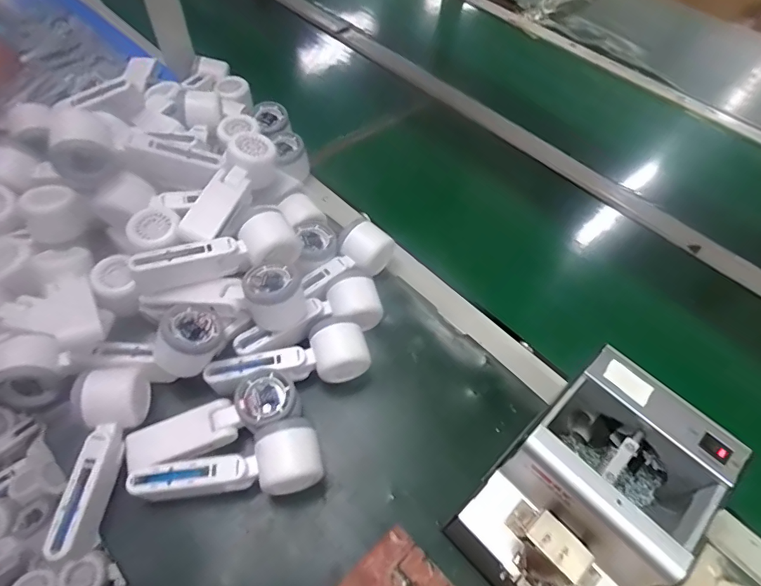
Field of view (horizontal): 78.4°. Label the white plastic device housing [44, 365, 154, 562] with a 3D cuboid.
[{"bbox_3d":[-0.256,0.151,0.430,0.055,0.058,0.162,-2,55,-5],"label":"white plastic device housing"}]

